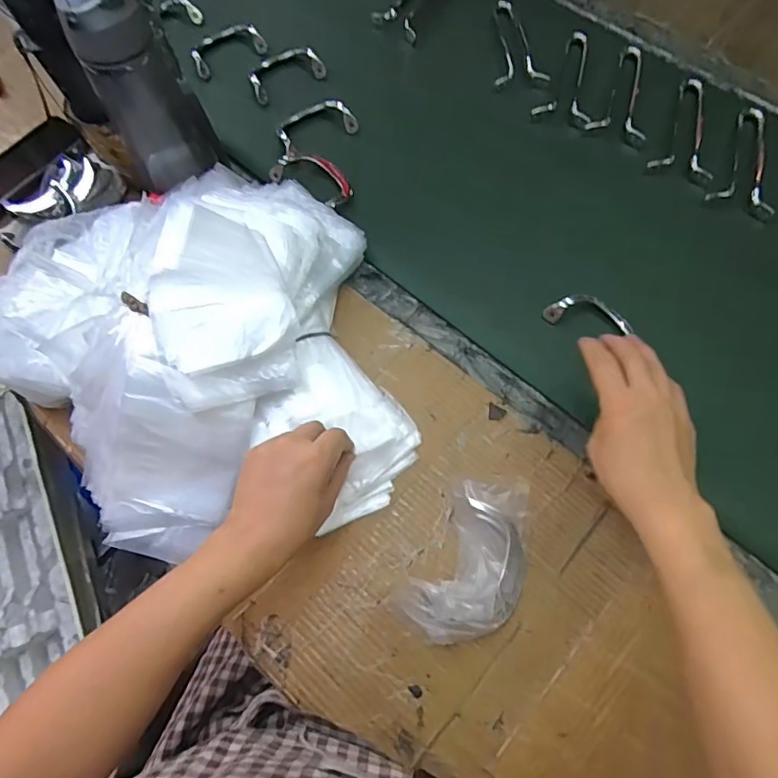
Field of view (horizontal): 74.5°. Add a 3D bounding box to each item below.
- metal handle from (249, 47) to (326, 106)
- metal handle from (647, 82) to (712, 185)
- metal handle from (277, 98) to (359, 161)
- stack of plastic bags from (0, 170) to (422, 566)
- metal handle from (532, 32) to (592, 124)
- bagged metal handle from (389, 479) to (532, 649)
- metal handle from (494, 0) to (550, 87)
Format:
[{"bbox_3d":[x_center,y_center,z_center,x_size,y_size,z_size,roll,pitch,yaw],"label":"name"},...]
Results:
[{"bbox_3d":[-0.133,-0.412,0.661,0.101,0.028,0.037,-32,72,-10],"label":"metal handle"},{"bbox_3d":[0.366,-0.320,0.622,0.069,0.008,0.159,19,71,8],"label":"metal handle"},{"bbox_3d":[-0.091,-0.323,0.629,0.106,0.026,0.052,-35,72,-11],"label":"metal handle"},{"bbox_3d":[-0.179,-0.041,0.453,0.342,0.148,0.332,-15,70,-4],"label":"stack of plastic bags"},{"bbox_3d":[0.234,-0.402,0.655,0.069,0.008,0.158,16,71,7],"label":"metal handle"},{"bbox_3d":[0.076,0.146,0.435,0.090,0.048,0.144,30,73,12],"label":"bagged metal handle"},{"bbox_3d":[0.166,-0.463,0.679,0.066,0.008,0.153,-4,70,0],"label":"metal handle"}]

